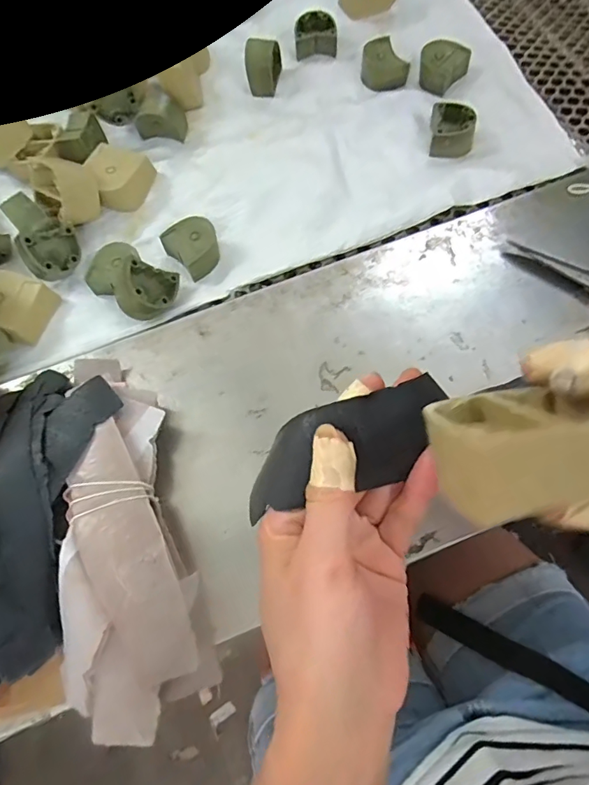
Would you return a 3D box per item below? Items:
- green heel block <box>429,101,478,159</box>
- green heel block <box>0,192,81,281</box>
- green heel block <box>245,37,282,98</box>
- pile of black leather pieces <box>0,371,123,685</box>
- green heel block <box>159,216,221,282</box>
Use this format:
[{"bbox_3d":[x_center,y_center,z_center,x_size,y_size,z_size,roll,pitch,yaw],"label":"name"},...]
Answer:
[{"bbox_3d":[0.150,-0.250,0.447,0.039,0.024,0.045,3,67,3],"label":"green heel block"},{"bbox_3d":[-0.218,-0.135,0.414,0.045,0.038,0.074,-34,69,-12],"label":"green heel block"},{"bbox_3d":[-0.032,-0.338,0.481,0.027,0.038,0.043,11,67,7],"label":"green heel block"},{"bbox_3d":[-0.184,0.082,0.298,0.100,0.046,0.214,8,67,6],"label":"pile of black leather pieces"},{"bbox_3d":[-0.087,-0.129,0.412,0.039,0.022,0.048,-40,71,-14],"label":"green heel block"}]

